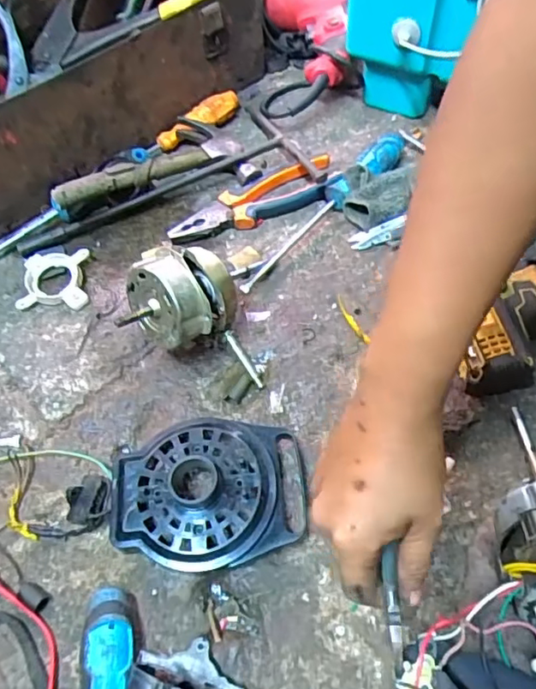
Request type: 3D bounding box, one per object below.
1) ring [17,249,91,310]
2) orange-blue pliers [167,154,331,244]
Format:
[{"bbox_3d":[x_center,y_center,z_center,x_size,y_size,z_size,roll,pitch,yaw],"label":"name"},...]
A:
[{"bbox_3d":[-0.203,-0.062,0.541,0.063,0.016,0.060,-2,60,0],"label":"ring"},{"bbox_3d":[-0.015,-0.150,0.587,0.185,0.020,0.056,-22,61,-11],"label":"orange-blue pliers"}]

